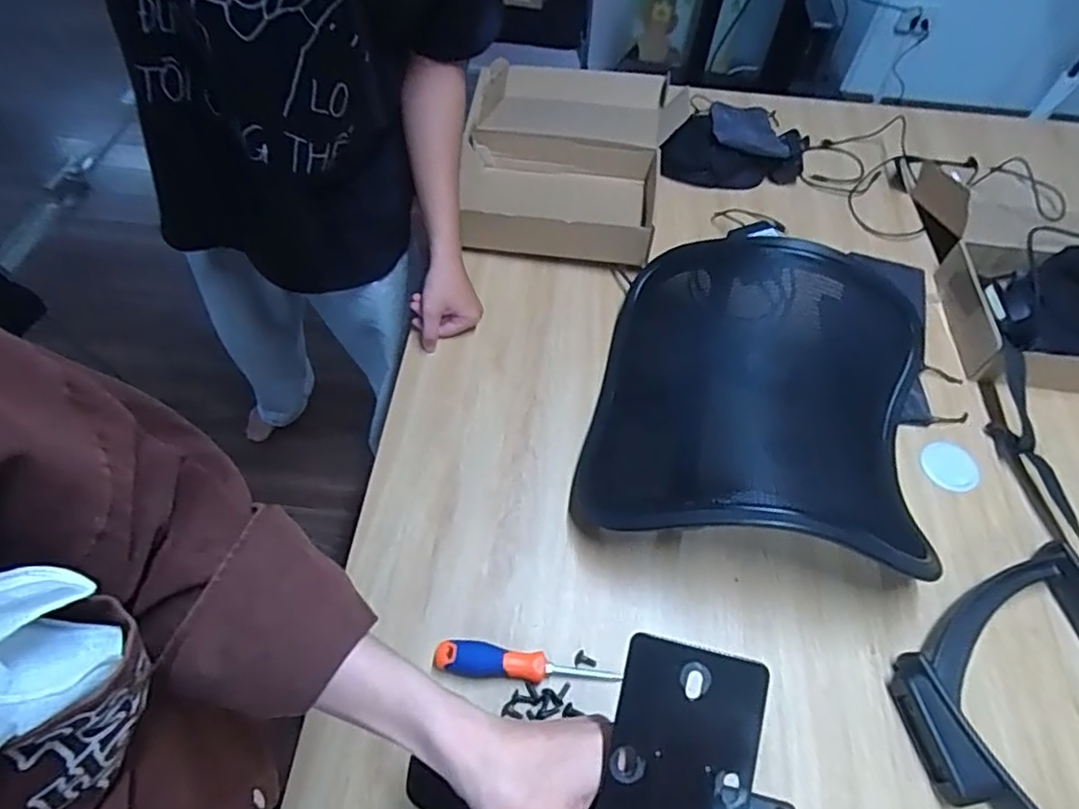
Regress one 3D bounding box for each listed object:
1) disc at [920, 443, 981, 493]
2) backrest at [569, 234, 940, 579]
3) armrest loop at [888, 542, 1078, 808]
[{"bbox_3d":[0.505,0.077,0.773,0.063,0.007,0.066,1,57,-2],"label":"disc"},{"bbox_3d":[0.264,-0.011,0.741,0.376,0.137,0.423,14,57,6],"label":"backrest"},{"bbox_3d":[0.507,0.304,0.601,0.296,0.044,0.257,-29,62,-20],"label":"armrest loop"}]

